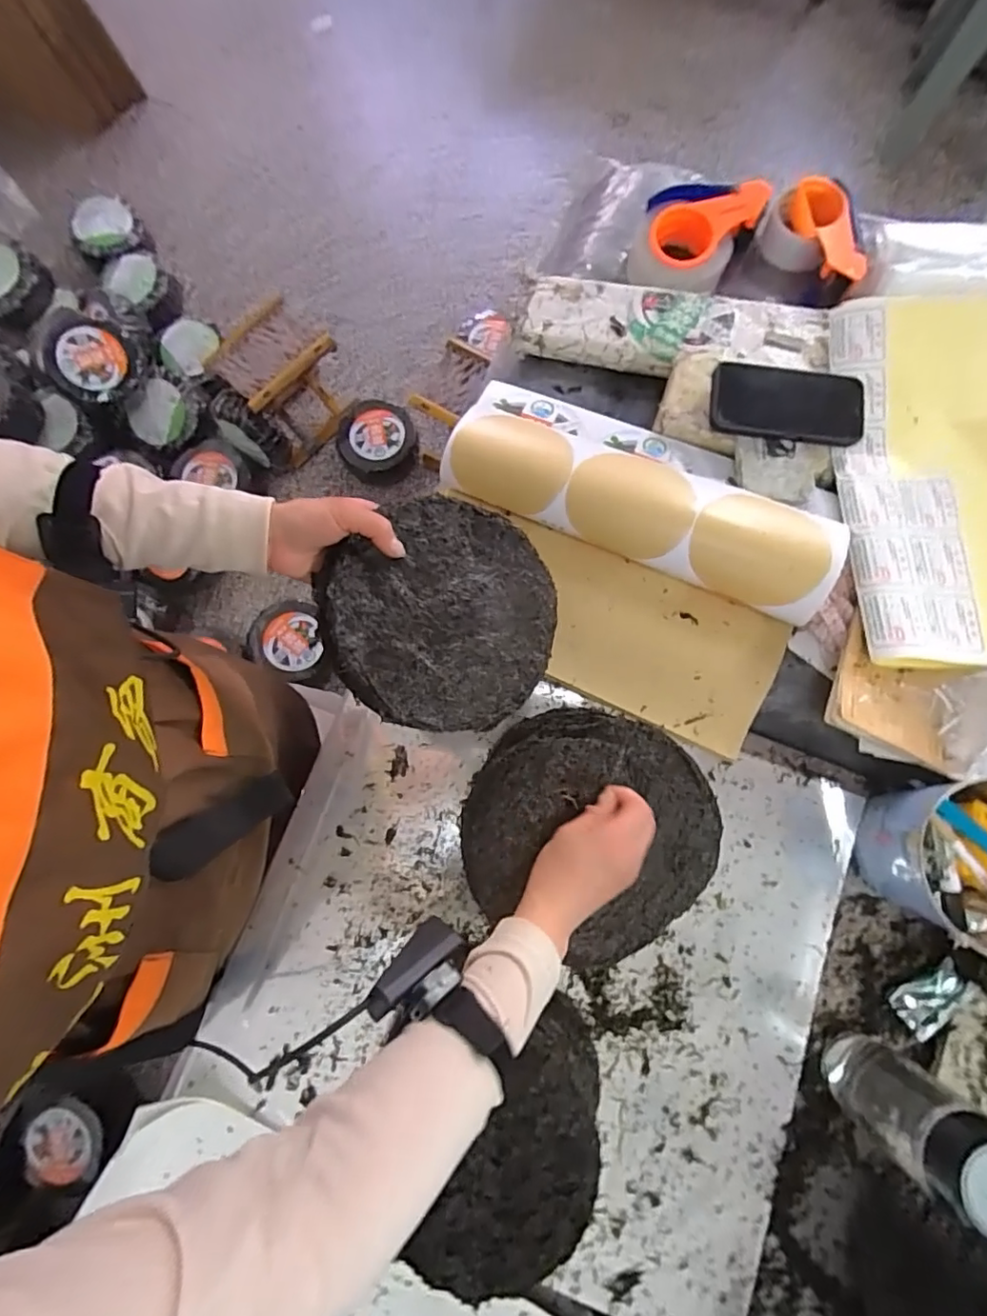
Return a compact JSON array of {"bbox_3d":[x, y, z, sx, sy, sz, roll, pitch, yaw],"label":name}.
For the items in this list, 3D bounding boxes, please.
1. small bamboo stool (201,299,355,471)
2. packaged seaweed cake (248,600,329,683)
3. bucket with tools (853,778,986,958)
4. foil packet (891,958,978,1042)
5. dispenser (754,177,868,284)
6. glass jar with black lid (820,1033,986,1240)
[{"bbox_3d":[-0.499,-0.666,1.402,0.238,0.230,0.246,-44,80,-8],"label":"small bamboo stool"},{"bbox_3d":[-0.472,-0.035,1.308,0.160,0.027,0.187,-15,77,-2],"label":"packaged seaweed cake"},{"bbox_3d":[0.458,0.196,0.555,0.144,0.126,0.151,0,77,2],"label":"bucket with tools"},{"bbox_3d":[0.447,0.347,0.582,0.078,0.013,0.047,-43,86,7],"label":"foil packet"},{"bbox_3d":[0.379,-0.503,0.696,0.088,0.064,0.144,-5,77,1],"label":"dispenser"},{"bbox_3d":[0.363,0.397,0.486,0.060,0.178,0.071,44,82,10],"label":"glass jar with black lid"}]

